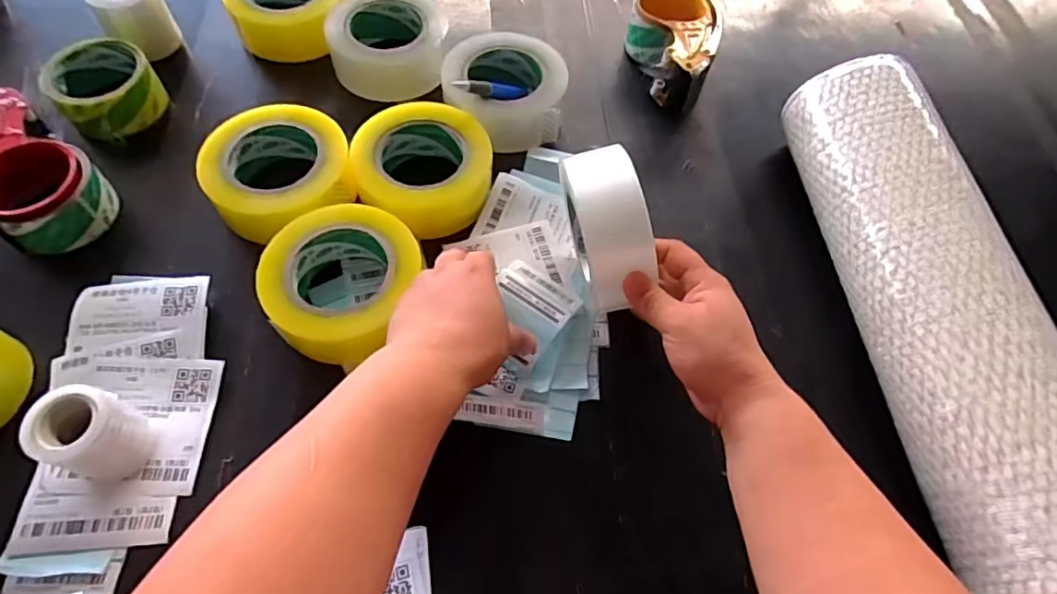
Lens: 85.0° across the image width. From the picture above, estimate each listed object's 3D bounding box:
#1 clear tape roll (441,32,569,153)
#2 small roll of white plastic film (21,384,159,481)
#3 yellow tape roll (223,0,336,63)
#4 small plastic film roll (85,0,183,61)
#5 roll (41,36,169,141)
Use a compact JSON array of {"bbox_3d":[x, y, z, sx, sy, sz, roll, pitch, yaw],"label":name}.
[{"bbox_3d":[-0.022,-0.199,0.577,0.118,0.058,0.117,1,61,-2],"label":"clear tape roll"},{"bbox_3d":[-0.296,0.093,0.393,0.046,0.065,0.049,1,61,-2],"label":"small roll of white plastic film"},{"bbox_3d":[-0.264,-0.315,0.632,0.124,0.051,0.109,-2,61,-4],"label":"yellow tape roll"},{"bbox_3d":[-0.410,-0.293,0.602,0.062,0.066,0.057,-30,67,-18],"label":"small plastic film roll"},{"bbox_3d":[-0.414,-0.205,0.566,0.089,0.048,0.100,-40,70,-22],"label":"roll"}]

